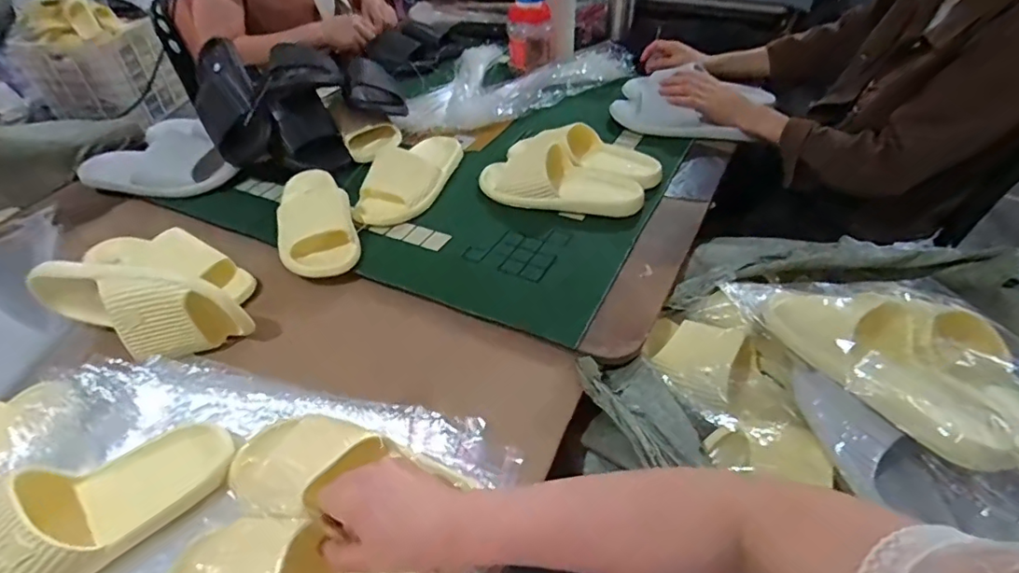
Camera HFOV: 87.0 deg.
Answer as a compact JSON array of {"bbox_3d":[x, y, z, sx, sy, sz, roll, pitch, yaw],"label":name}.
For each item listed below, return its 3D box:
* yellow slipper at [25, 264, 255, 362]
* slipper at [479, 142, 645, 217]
[{"bbox_3d":[-0.428,0.027,0.602,0.239,0.081,0.068,7,45,10],"label":"yellow slipper"},{"bbox_3d":[0.072,-0.173,0.799,0.258,0.063,0.100,14,47,17],"label":"slipper"}]

